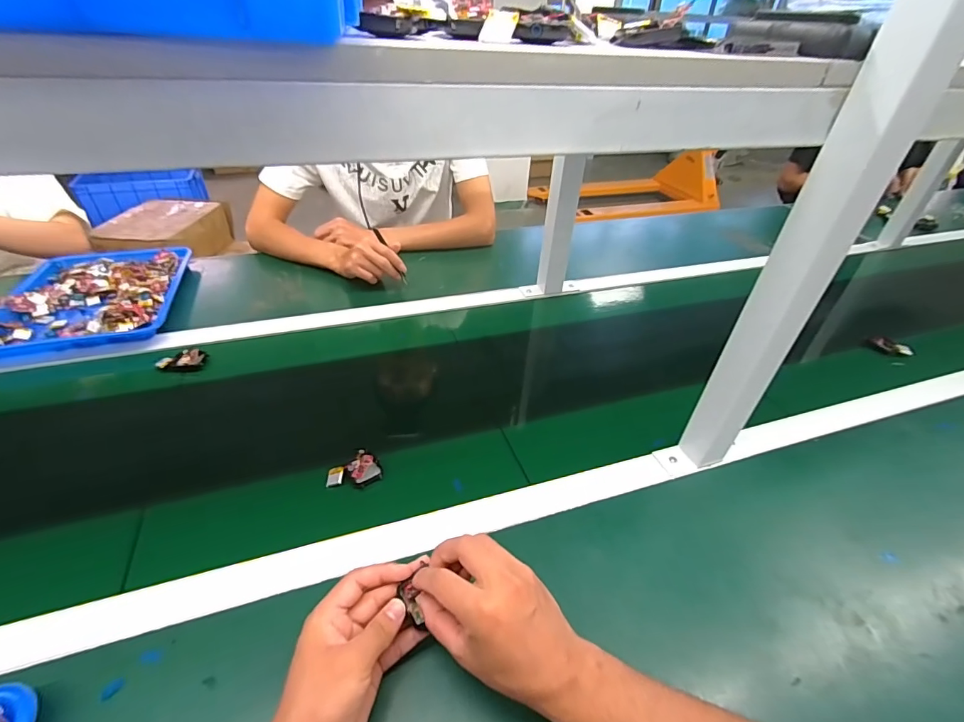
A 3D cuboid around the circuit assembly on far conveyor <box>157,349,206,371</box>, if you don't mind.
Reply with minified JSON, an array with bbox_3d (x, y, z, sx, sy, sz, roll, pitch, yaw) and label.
[{"bbox_3d":[-0.446,0.000,0.657,0.061,0.020,0.022,-9,40,-15],"label":"circuit assembly on far conveyor"}]

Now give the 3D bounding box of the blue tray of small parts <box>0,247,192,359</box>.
[{"bbox_3d":[-0.662,-0.116,0.763,0.240,0.033,0.301,-10,41,-16],"label":"blue tray of small parts"}]

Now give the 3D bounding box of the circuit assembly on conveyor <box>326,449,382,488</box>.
[{"bbox_3d":[-0.150,0.128,0.516,0.062,0.017,0.041,-9,40,-15],"label":"circuit assembly on conveyor"}]

